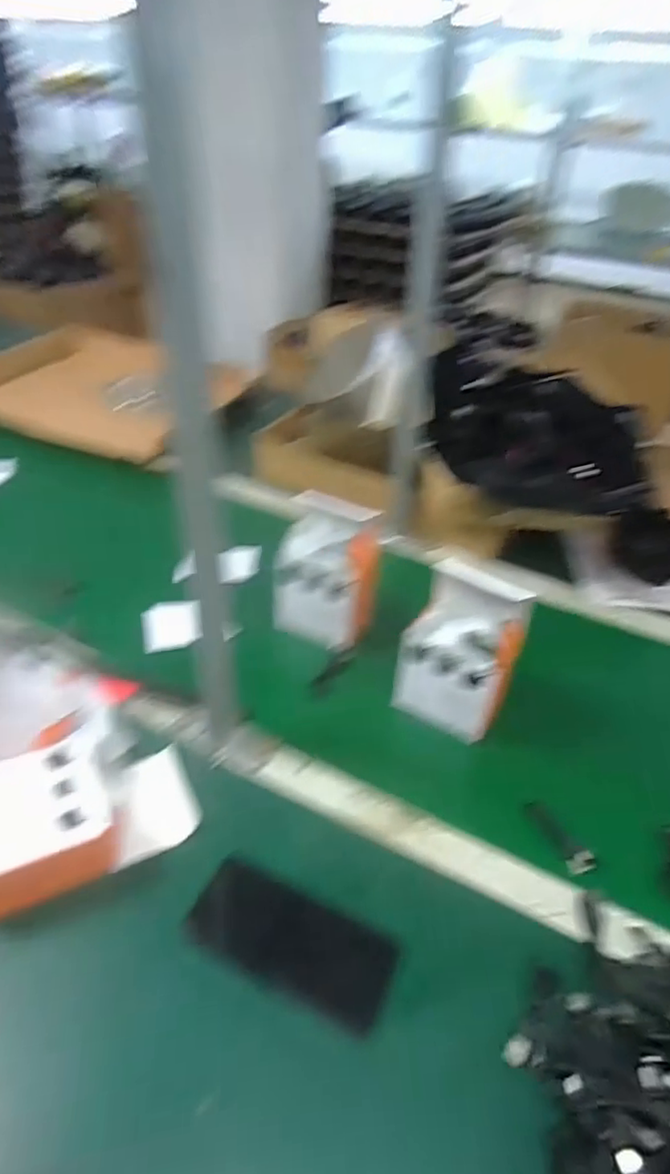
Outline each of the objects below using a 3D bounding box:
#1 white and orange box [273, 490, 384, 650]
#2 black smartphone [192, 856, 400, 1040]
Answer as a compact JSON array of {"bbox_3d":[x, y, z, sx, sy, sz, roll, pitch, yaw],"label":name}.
[{"bbox_3d":[-0.008,-0.017,0.751,0.113,0.161,0.070,15,39,13],"label":"white and orange box"},{"bbox_3d":[-0.033,0.274,0.493,0.158,0.008,0.069,19,40,17],"label":"black smartphone"}]

